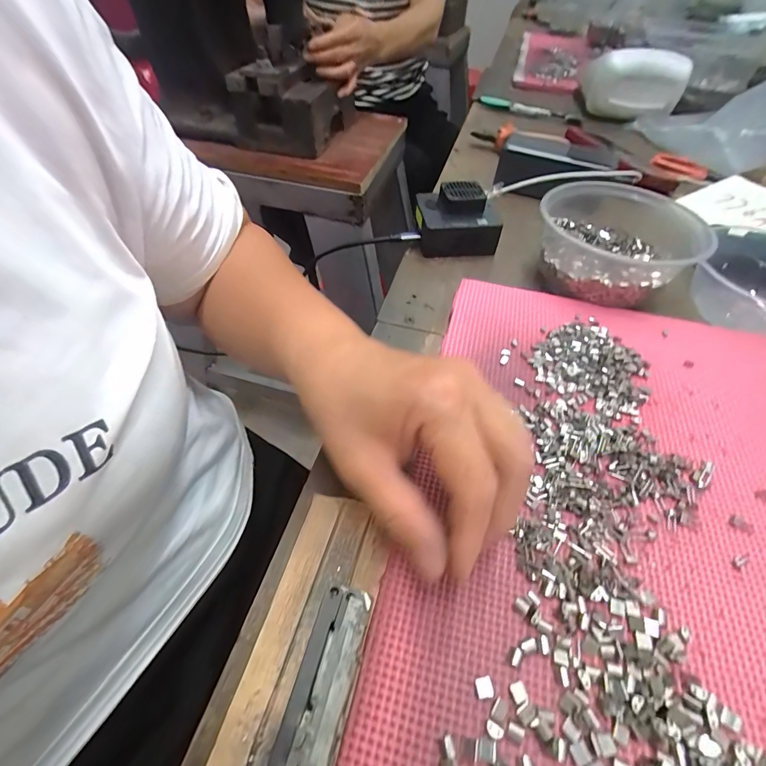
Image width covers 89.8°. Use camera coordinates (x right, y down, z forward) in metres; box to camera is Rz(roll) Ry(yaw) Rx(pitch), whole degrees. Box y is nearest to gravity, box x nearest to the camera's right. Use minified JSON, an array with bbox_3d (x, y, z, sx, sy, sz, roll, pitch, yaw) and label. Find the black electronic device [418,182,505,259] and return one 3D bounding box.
[{"bbox_3d":[0.076,-0.168,0.393,0.080,0.048,0.067,1,51,-3],"label":"black electronic device"}]

